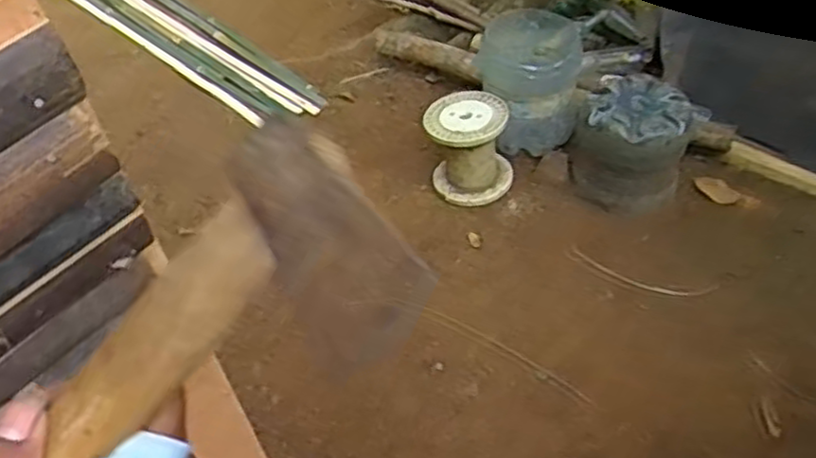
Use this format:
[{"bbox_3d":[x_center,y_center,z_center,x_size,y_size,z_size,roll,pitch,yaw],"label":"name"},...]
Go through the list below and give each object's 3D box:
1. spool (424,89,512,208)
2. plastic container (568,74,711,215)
[{"bbox_3d":[0.160,-0.214,1.878,0.219,0.211,0.239,-1,46,5],"label":"spool"},{"bbox_3d":[0.570,-0.193,1.842,0.303,0.270,0.253,6,47,11],"label":"plastic container"}]

